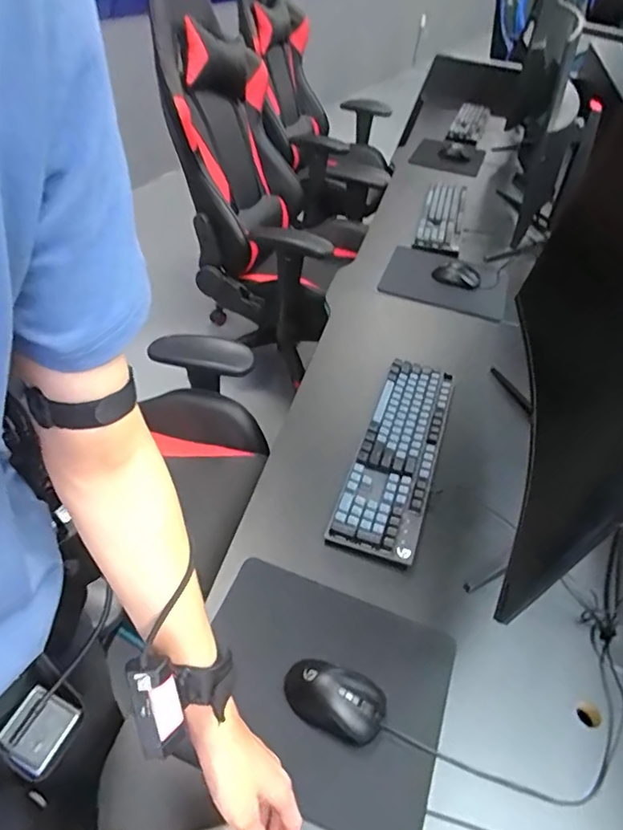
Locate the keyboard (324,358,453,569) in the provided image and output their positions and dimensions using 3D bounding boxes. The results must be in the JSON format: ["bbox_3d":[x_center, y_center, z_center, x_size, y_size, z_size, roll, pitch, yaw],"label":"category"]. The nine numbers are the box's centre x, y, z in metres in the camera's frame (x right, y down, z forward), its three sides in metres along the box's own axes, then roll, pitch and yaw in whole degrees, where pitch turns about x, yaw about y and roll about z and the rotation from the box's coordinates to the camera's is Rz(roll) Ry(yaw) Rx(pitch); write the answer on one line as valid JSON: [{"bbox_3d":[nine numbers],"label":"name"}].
[{"bbox_3d":[0.151,0.059,0.925,0.129,0.036,0.428,16,46,13],"label":"keyboard"}]

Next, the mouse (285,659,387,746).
[{"bbox_3d":[0.025,0.331,0.629,0.117,0.043,0.071,21,48,13],"label":"mouse"}]

